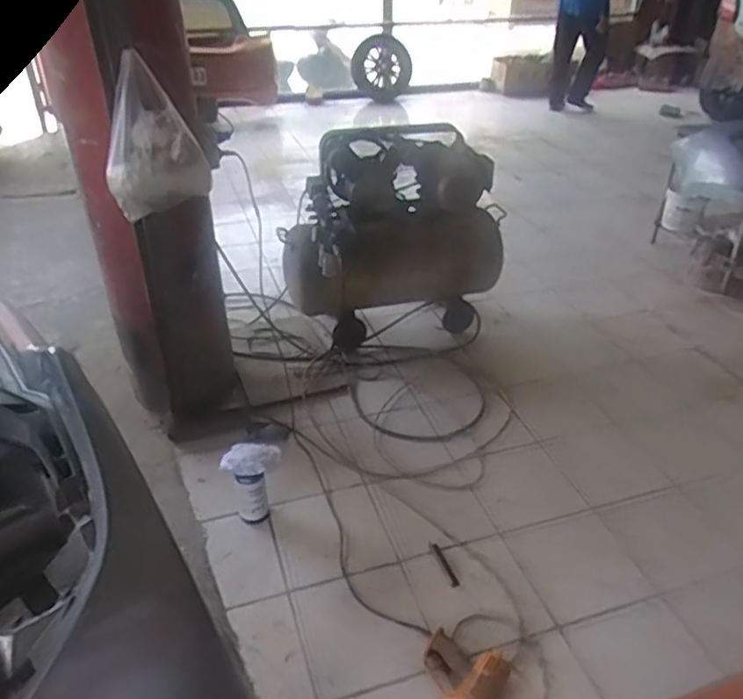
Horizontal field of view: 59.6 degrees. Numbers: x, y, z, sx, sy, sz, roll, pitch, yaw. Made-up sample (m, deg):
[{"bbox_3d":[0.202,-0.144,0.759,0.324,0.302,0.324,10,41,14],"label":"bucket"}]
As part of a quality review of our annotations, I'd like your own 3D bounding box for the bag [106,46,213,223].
[{"bbox_3d":[-0.578,-0.556,1.737,0.271,0.354,0.150,-13,36,-19],"label":"bag"}]

